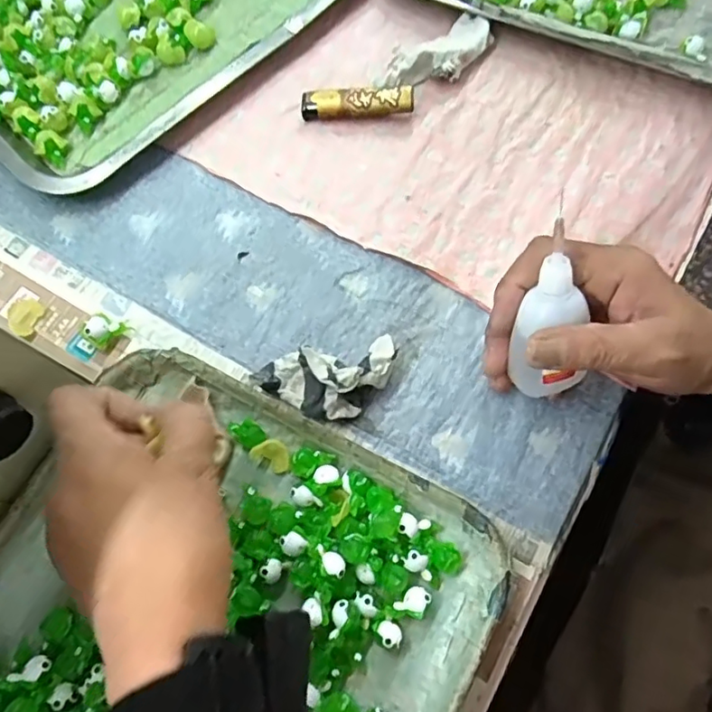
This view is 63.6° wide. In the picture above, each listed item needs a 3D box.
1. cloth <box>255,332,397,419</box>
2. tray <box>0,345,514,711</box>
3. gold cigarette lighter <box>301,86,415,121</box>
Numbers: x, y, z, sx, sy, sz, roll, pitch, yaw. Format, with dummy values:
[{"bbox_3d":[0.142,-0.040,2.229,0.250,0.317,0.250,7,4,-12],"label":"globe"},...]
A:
[{"bbox_3d":[-0.019,0.015,0.348,0.083,0.027,0.044,-3,74,0],"label":"cloth"},{"bbox_3d":[-0.103,0.184,0.294,0.259,0.035,0.340,28,76,9],"label":"tray"},{"bbox_3d":[0.001,-0.180,0.409,0.079,0.019,0.019,2,74,2],"label":"gold cigarette lighter"}]

